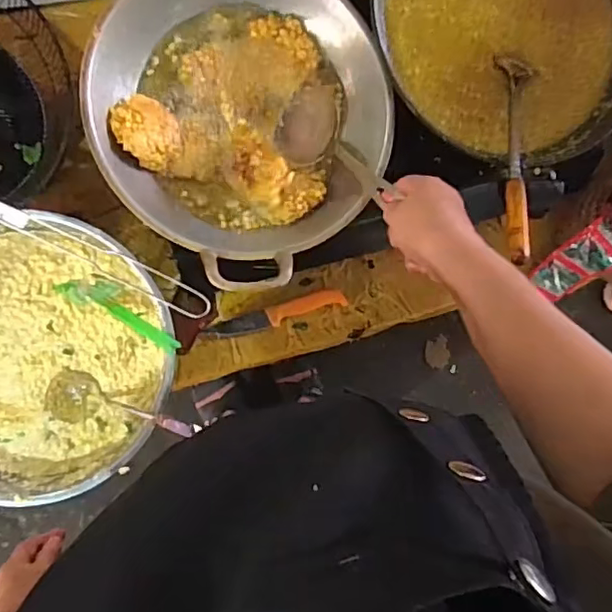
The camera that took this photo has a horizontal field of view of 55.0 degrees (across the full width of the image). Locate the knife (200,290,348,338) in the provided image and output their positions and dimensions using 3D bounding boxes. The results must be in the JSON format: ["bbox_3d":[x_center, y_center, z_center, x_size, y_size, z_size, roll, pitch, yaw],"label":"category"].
[{"bbox_3d":[-0.049,0.016,0.955,0.236,0.014,0.033,-17,94,-8],"label":"knife"}]

